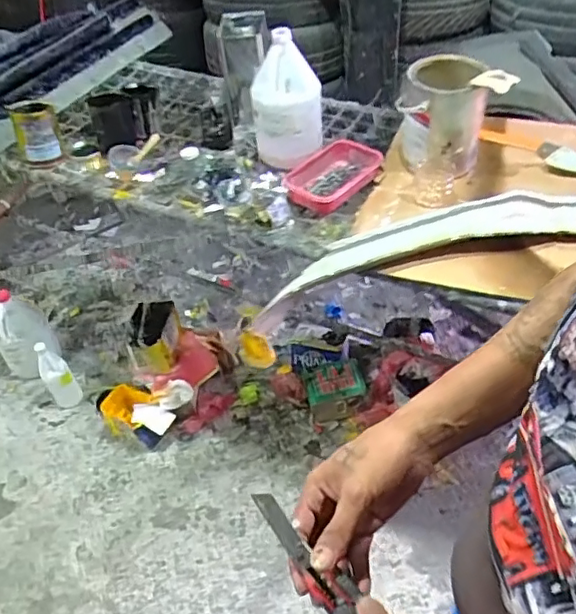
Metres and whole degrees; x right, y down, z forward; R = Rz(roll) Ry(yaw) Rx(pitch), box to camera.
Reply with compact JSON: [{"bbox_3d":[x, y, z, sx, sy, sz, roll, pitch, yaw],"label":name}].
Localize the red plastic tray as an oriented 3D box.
[{"bbox_3d":[0.105,-0.301,1.321,0.136,0.046,0.239,30,55,31],"label":"red plastic tray"}]

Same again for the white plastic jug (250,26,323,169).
[{"bbox_3d":[-0.001,-0.469,1.321,0.156,0.243,0.164,-6,44,1],"label":"white plastic jug"}]

